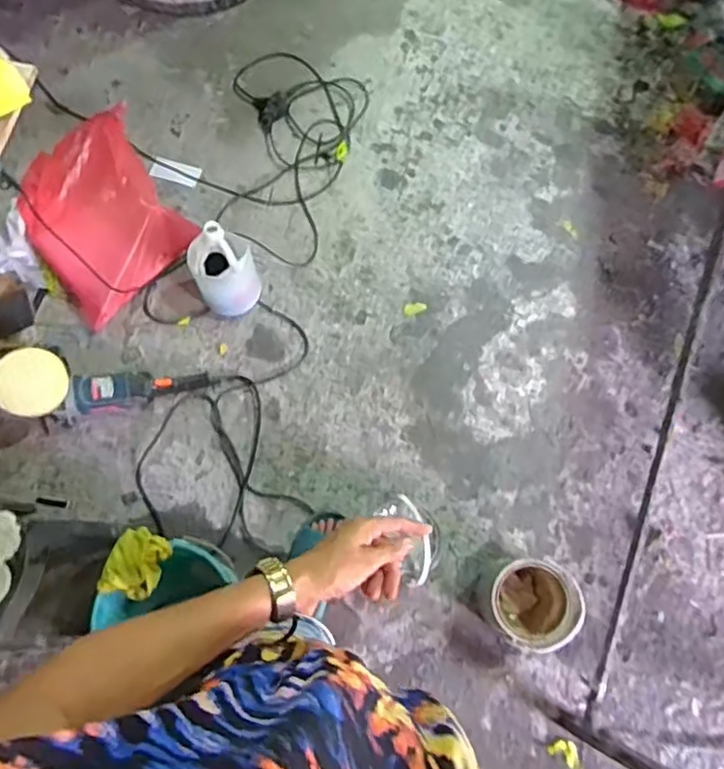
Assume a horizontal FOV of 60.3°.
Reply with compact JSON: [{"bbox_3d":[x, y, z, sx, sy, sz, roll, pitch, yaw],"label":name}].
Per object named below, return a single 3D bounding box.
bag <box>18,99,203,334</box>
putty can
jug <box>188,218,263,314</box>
[{"bbox_3d":[-0.689,-0.455,1.651,0.393,0.143,0.489,-37,74,-7],"label":"bag"},{"bbox_3d":[0.363,0.477,1.371,0.178,0.200,0.179,-1,73,4],"label":"putty can"},{"bbox_3d":[-0.332,-0.279,1.503,0.146,0.266,0.167,-26,73,-4],"label":"jug"}]

